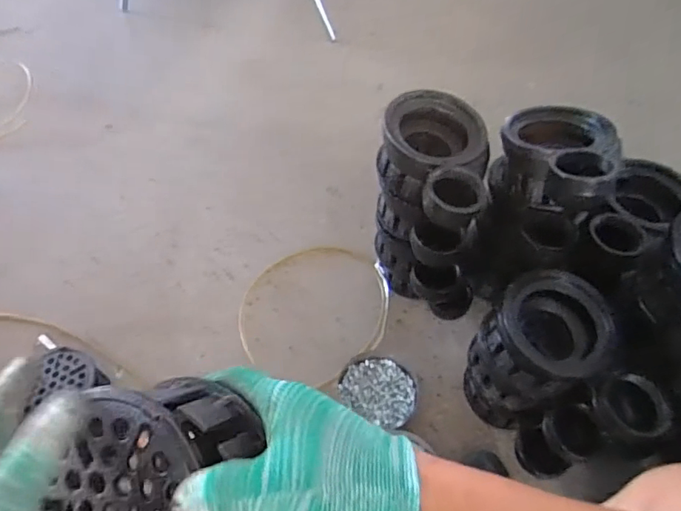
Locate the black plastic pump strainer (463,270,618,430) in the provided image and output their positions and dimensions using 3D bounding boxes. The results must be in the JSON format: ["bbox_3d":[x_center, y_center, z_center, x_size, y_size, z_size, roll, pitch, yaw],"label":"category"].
[{"bbox_3d":[0.279,0.150,0.732,0.145,0.276,0.141,-1,57,1],"label":"black plastic pump strainer"}]

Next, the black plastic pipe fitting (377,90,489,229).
[{"bbox_3d":[0.126,-0.123,0.708,0.142,0.112,0.220,8,58,7],"label":"black plastic pipe fitting"}]

